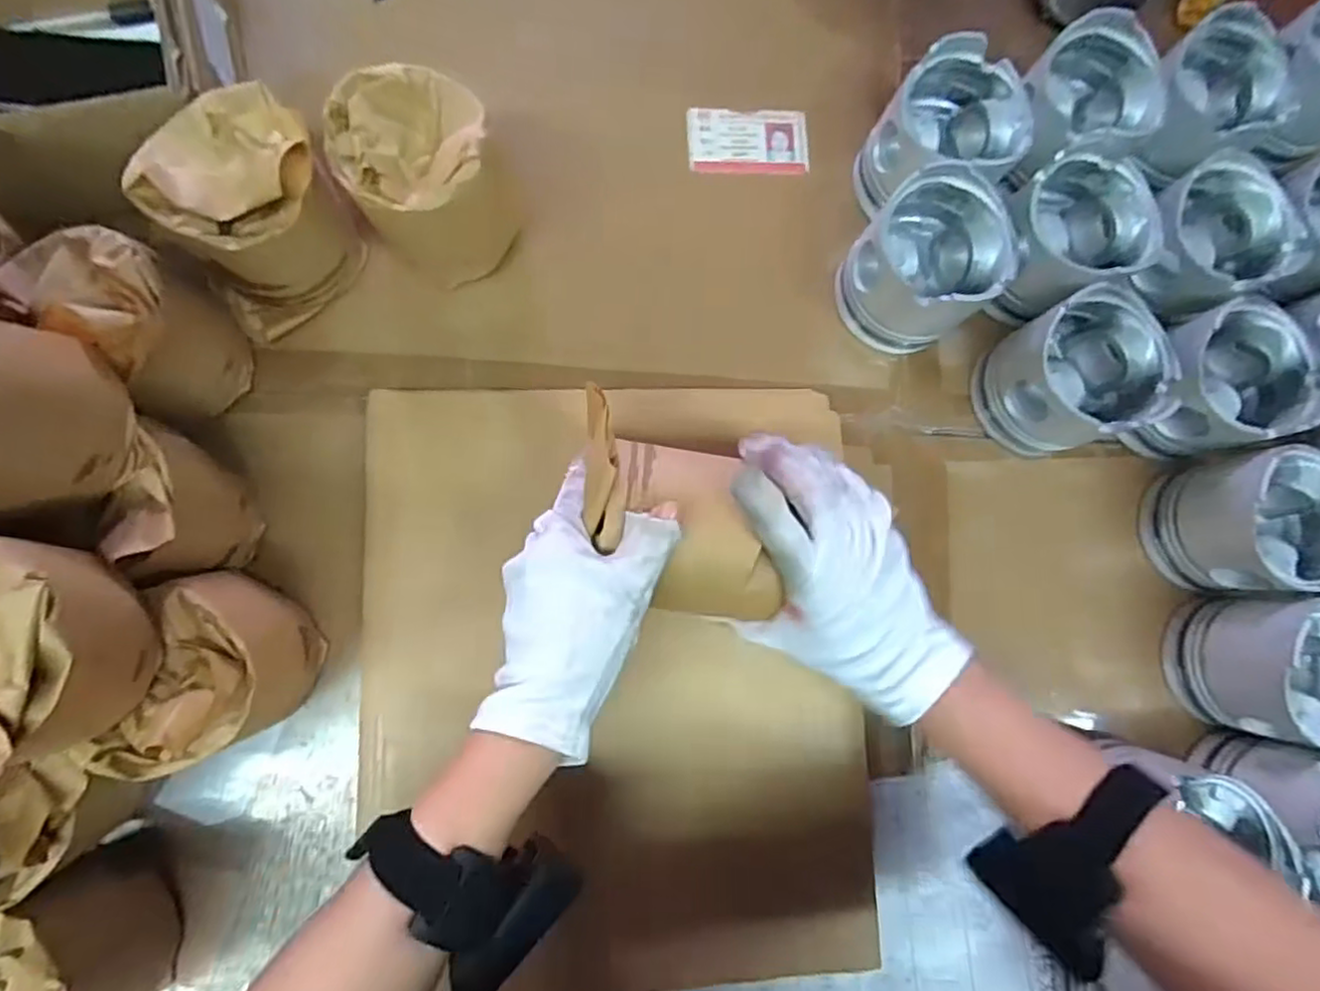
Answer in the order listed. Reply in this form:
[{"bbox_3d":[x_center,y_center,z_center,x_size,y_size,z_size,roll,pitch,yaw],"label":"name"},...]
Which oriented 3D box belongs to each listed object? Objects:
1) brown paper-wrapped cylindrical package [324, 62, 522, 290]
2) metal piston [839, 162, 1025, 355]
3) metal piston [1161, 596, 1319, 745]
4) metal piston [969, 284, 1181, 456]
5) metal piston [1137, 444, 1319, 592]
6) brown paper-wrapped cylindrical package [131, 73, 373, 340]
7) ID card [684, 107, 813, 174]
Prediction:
[{"bbox_3d":[-0.144,-0.193,0.421,0.093,0.107,0.102,-25,86,-10],"label":"brown paper-wrapped cylindrical package"},{"bbox_3d":[0.179,-0.156,0.458,0.086,0.095,0.092,1,83,-6],"label":"metal piston"},{"bbox_3d":[0.416,0.115,0.442,0.097,0.077,0.091,1,82,-7],"label":"metal piston"},{"bbox_3d":[0.281,-0.083,0.452,0.091,0.082,0.086,1,83,-6],"label":"metal piston"},{"bbox_3d":[0.408,0.019,0.454,0.097,0.078,0.090,-5,83,-8],"label":"metal piston"},{"bbox_3d":[-0.246,-0.171,0.401,0.100,0.105,0.093,1,82,-7],"label":"brown paper-wrapped cylindrical package"},{"bbox_3d":[0.067,-0.270,0.507,0.091,0.006,0.047,-1,88,-5],"label":"ID card"}]

